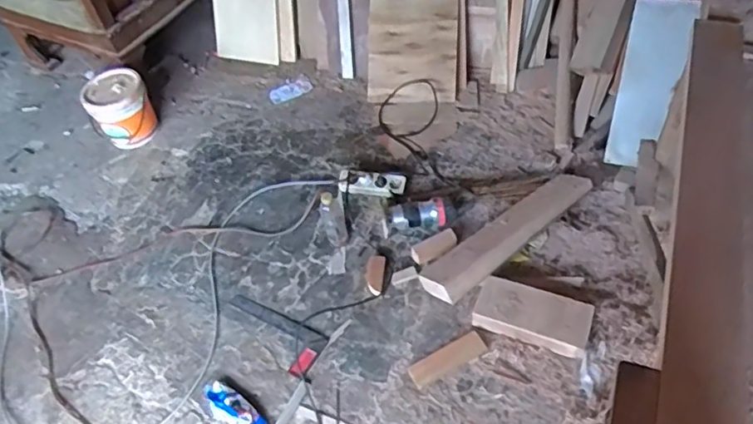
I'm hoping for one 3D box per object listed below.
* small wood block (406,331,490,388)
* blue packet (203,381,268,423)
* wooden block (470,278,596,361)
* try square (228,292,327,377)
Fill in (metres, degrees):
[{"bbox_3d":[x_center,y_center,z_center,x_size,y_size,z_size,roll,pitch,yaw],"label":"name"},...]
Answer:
[{"bbox_3d":[0.167,0.345,1.412,0.189,0.011,0.055,-25,54,-13],"label":"small wood block"},{"bbox_3d":[-0.329,0.466,1.398,0.203,0.015,0.071,28,60,24],"label":"blue packet"},{"bbox_3d":[0.372,0.249,1.441,0.266,0.057,0.141,16,56,18],"label":"wooden block"},{"bbox_3d":[-0.272,0.300,1.531,0.300,0.024,0.117,25,59,23],"label":"try square"}]

